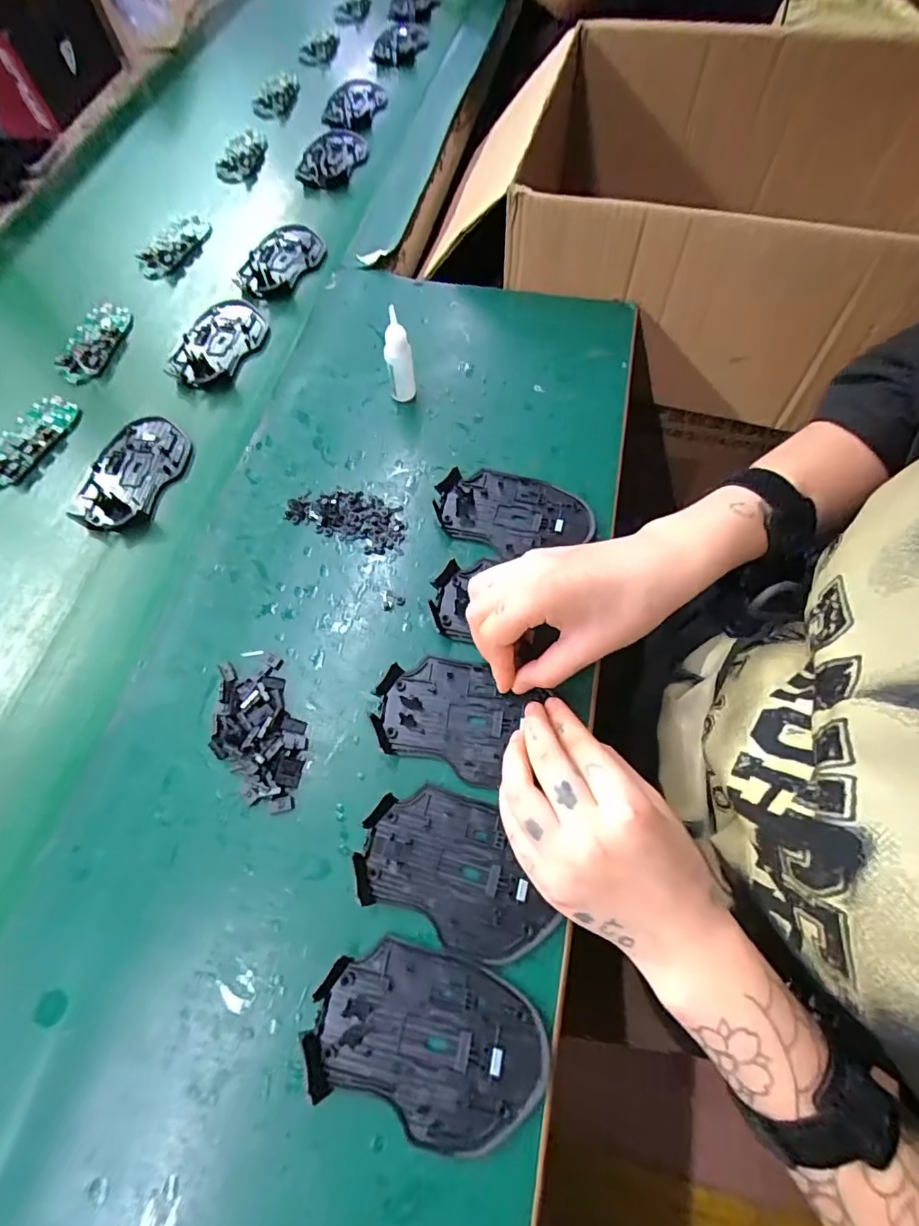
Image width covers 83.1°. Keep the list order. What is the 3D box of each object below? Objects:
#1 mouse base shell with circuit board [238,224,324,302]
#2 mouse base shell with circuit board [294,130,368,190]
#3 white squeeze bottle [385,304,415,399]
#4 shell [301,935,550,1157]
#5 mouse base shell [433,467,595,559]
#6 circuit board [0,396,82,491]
[{"bbox_3d":[-0.184,-0.361,0.530,0.073,0.012,0.104,30,70,16],"label":"mouse base shell with circuit board"},{"bbox_3d":[-0.150,-0.535,0.610,0.071,0.013,0.115,5,65,5],"label":"mouse base shell with circuit board"},{"bbox_3d":[-0.049,-0.203,0.412,0.021,0.073,0.018,-7,65,-1],"label":"white squeeze bottle"},{"bbox_3d":[-0.015,0.211,0.257,0.113,0.013,0.072,19,67,11],"label":"shell"},{"bbox_3d":[0.041,-0.077,0.388,0.115,0.009,0.067,12,66,8],"label":"mouse base shell"},{"bbox_3d":[-0.368,-0.146,0.441,0.047,0.011,0.097,25,69,14],"label":"circuit board"}]

